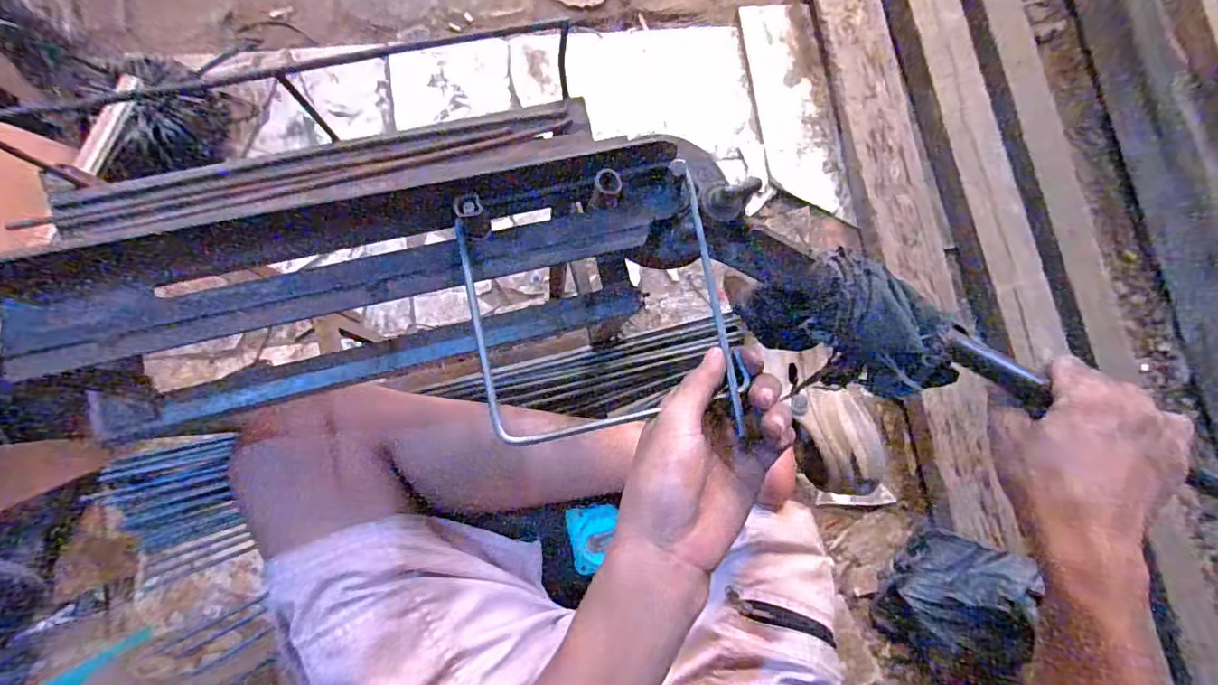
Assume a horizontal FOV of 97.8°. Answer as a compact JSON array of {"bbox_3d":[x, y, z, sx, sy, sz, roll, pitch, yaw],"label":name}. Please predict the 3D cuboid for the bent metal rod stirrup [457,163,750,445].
[{"bbox_3d":[-0.002,-0.030,0.314,0.158,0.007,0.157,-12,78,-7],"label":"bent metal rod stirrup"}]

